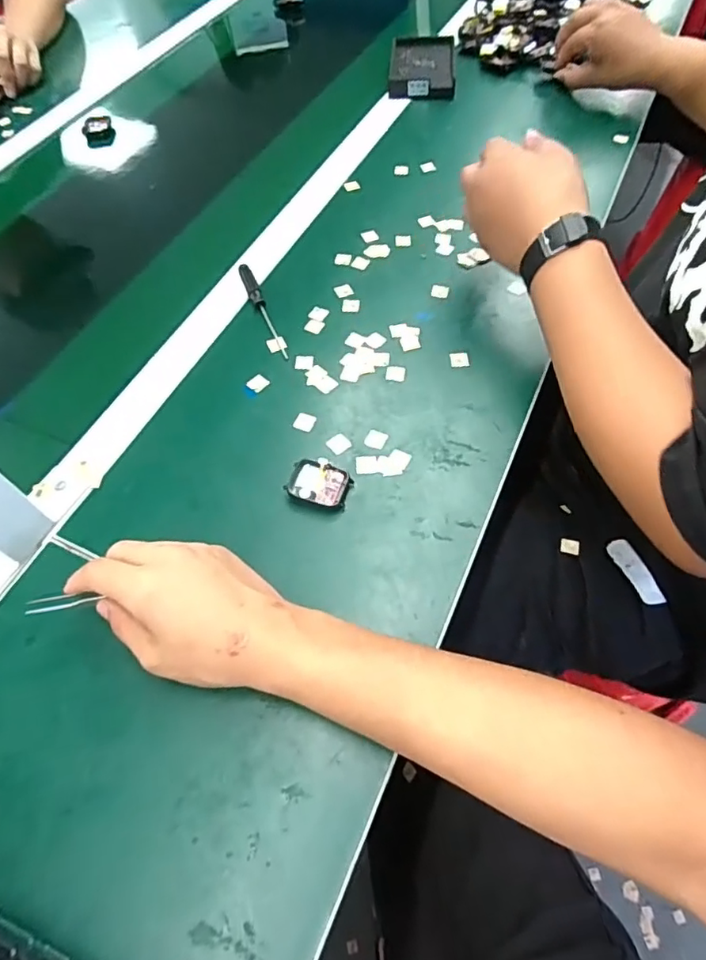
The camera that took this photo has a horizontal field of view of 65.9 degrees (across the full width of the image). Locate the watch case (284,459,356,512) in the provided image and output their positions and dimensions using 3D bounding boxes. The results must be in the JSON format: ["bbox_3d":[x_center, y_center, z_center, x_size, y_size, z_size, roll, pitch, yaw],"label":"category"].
[{"bbox_3d":[-0.026,0.003,0.428,0.048,0.012,0.036,17,61,14],"label":"watch case"}]

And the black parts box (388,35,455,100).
[{"bbox_3d":[0.098,-0.586,0.768,0.090,0.021,0.144,2,58,5],"label":"black parts box"}]

